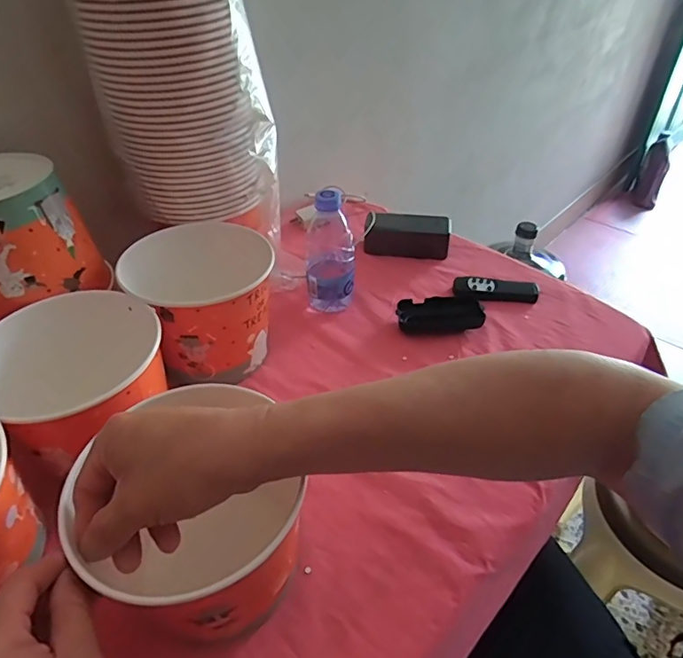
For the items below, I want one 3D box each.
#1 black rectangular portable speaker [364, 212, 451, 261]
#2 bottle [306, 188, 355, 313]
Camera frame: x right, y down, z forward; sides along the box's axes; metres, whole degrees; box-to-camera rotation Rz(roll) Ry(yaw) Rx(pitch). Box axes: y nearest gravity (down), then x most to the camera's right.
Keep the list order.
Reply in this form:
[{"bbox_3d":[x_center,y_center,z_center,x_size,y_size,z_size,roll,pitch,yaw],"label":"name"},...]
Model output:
[{"bbox_3d":[0.102,-0.148,0.777,0.128,0.052,0.057,2,43,2],"label":"black rectangular portable speaker"},{"bbox_3d":[-0.015,-0.098,0.654,0.064,0.161,0.056,1,43,0],"label":"bottle"}]

